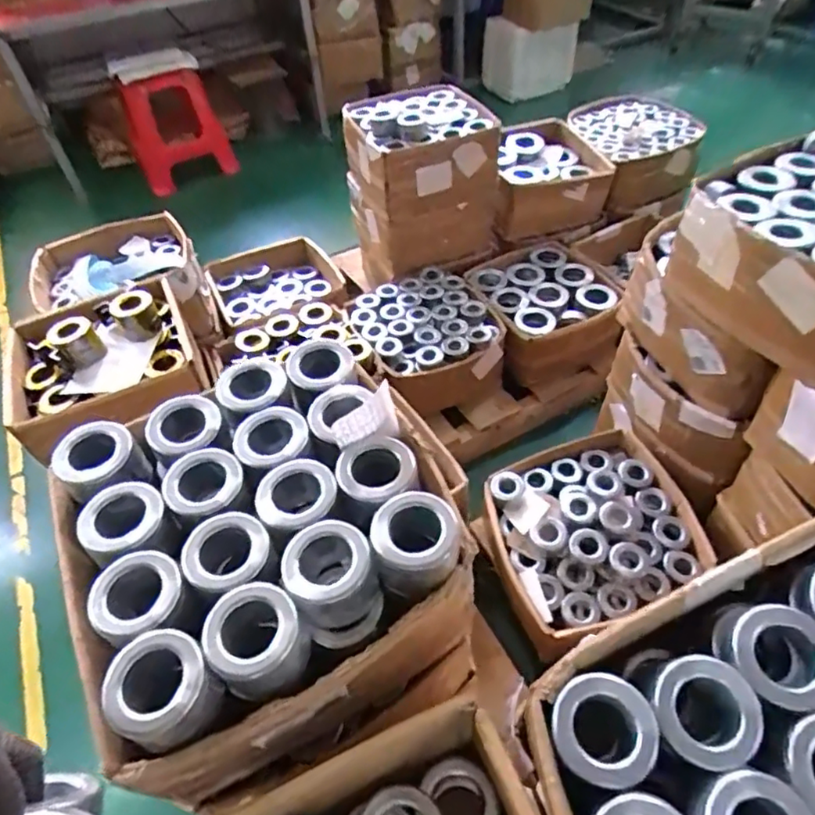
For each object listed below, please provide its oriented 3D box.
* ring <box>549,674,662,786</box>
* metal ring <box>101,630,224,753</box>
[{"bbox_3d":[0.139,0.225,0.410,0.070,0.015,0.068,-3,48,3],"label":"ring"},{"bbox_3d":[-0.177,0.206,0.425,0.065,0.058,0.067,-3,48,3],"label":"metal ring"}]

